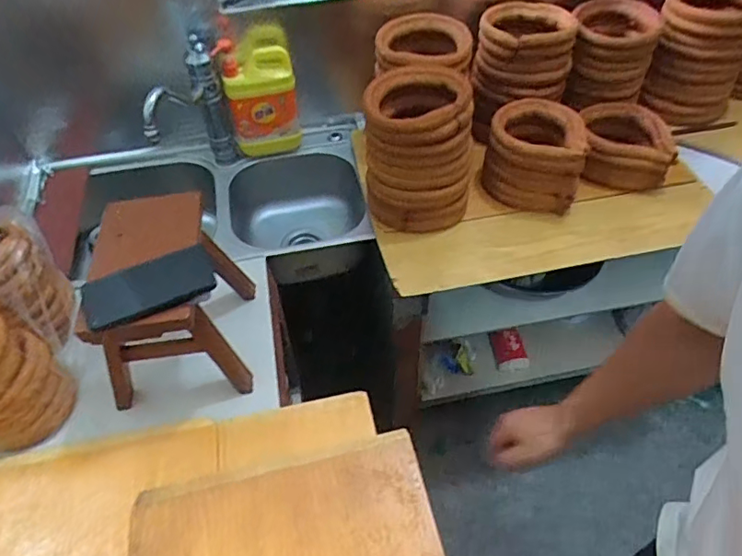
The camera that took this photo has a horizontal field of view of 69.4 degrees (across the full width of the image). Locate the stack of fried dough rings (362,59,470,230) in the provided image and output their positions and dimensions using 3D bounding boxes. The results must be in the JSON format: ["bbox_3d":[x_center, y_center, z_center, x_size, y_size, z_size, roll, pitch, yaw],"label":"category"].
[{"bbox_3d":[0.096,-0.236,1.022,0.194,0.255,0.183,5,52,5],"label":"stack of fried dough rings"}]

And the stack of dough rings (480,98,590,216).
[{"bbox_3d":[0.333,-0.248,1.091,0.189,0.161,0.175,12,53,12],"label":"stack of dough rings"}]

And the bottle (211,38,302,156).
[{"bbox_3d":[-0.237,-0.386,1.187,0.152,0.252,0.068,-5,52,-1],"label":"bottle"}]

